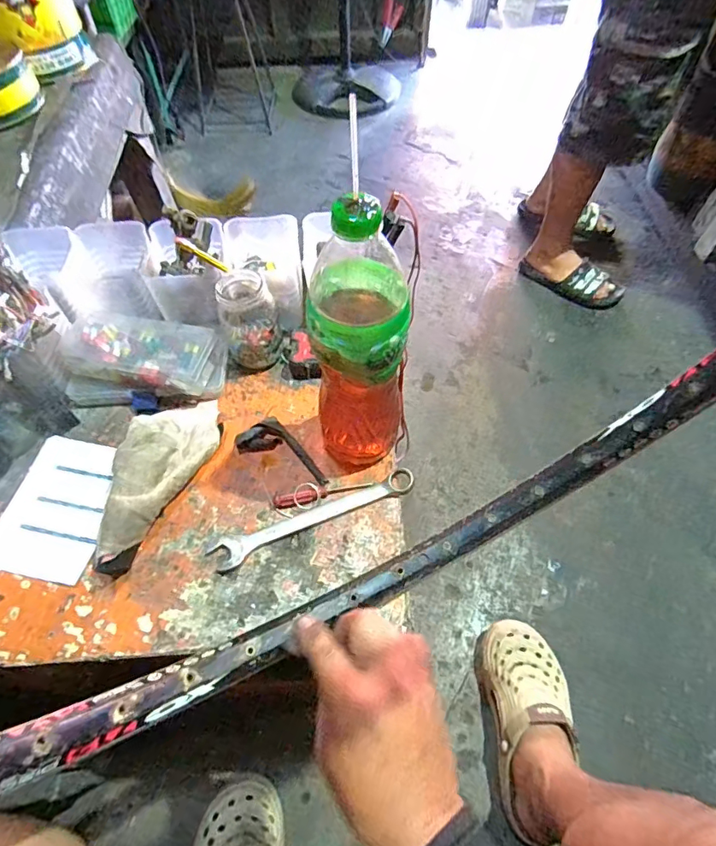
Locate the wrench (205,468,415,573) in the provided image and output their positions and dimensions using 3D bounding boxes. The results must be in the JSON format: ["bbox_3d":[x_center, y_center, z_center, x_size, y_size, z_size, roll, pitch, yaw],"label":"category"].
[{"bbox_3d":[-0.041,0.090,0.470,0.202,0.016,0.030,-21,60,-13],"label":"wrench"}]

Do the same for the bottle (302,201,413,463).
[{"bbox_3d":[0.001,-0.060,0.411,0.075,0.265,0.081,0,57,0],"label":"bottle"}]

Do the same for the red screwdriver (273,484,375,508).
[{"bbox_3d":[-0.034,0.069,0.483,0.096,0.017,0.013,-11,58,-7],"label":"red screwdriver"}]

